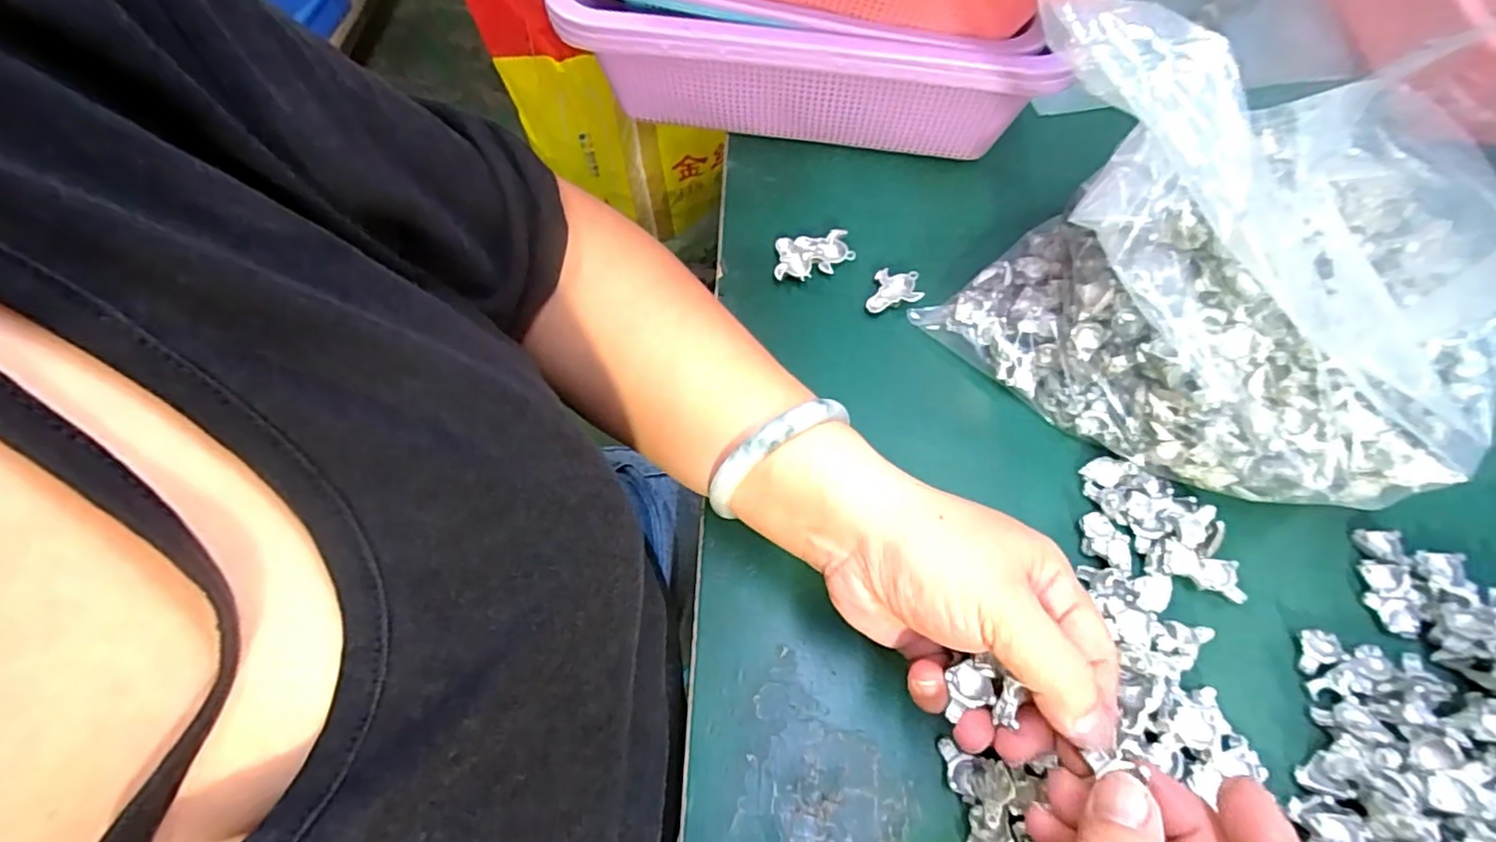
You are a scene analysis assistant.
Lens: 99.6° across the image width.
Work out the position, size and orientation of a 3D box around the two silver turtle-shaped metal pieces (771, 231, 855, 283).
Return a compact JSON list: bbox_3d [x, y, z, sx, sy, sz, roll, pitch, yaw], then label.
[{"bbox_3d":[0.038,-0.098,0.376,0.046,0.008,0.028,-7,66,-4],"label":"two silver turtle-shaped metal pieces"}]

